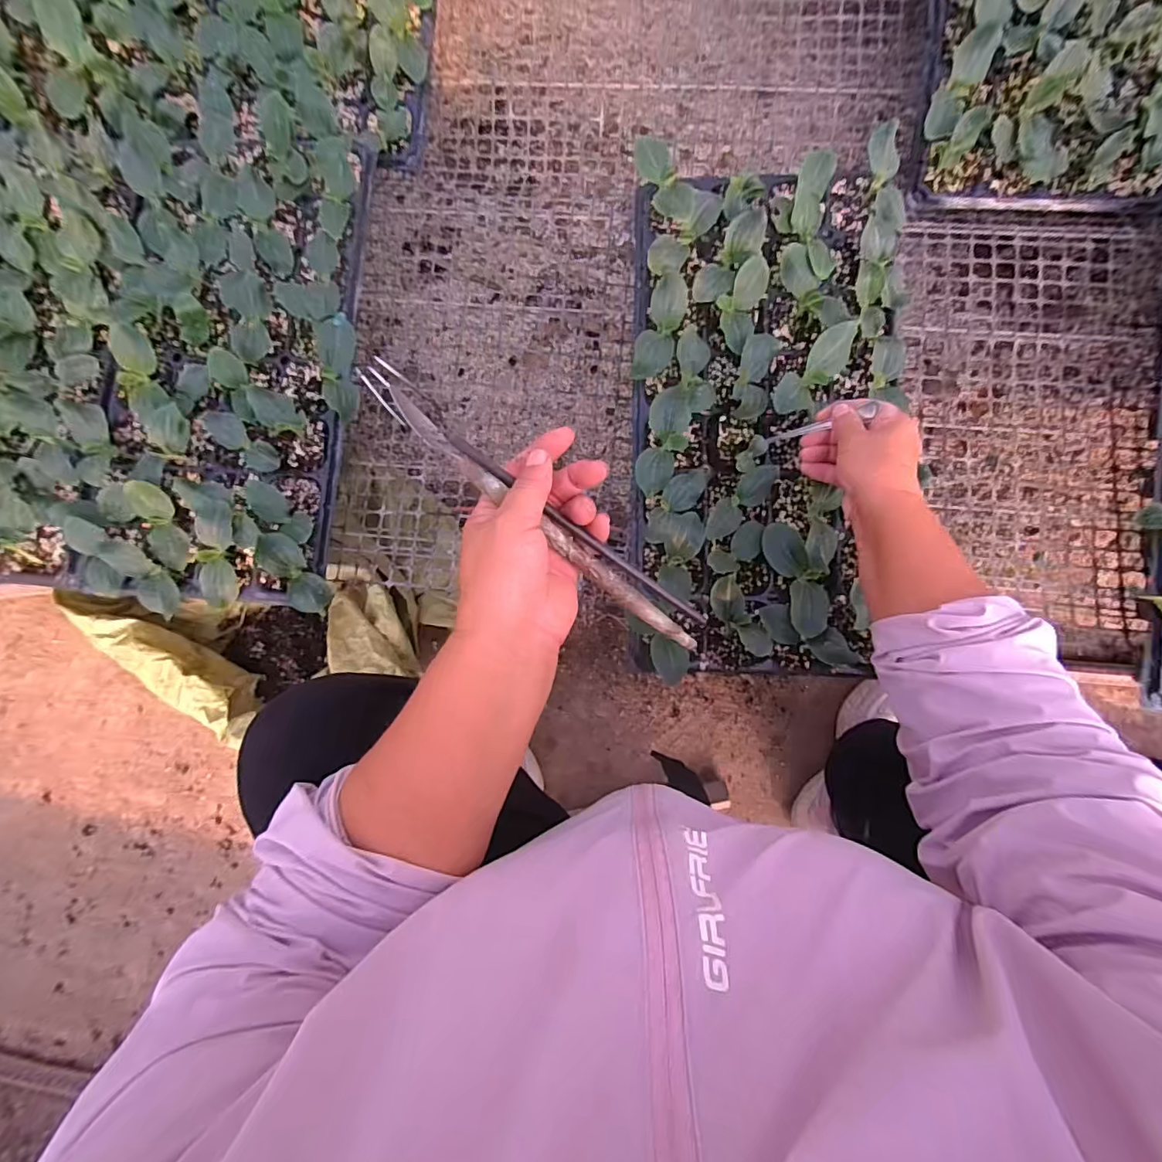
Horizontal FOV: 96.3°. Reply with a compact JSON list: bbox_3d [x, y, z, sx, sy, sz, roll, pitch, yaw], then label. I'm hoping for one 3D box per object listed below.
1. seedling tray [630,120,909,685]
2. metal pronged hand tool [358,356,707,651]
[{"bbox_3d":[0.175,-0.165,0.478,0.247,0.057,0.493,1,84,4],"label":"seedling tray"},{"bbox_3d":[-0.014,-0.032,0.305,0.245,0.015,0.025,37,87,-21],"label":"metal pronged hand tool"}]

